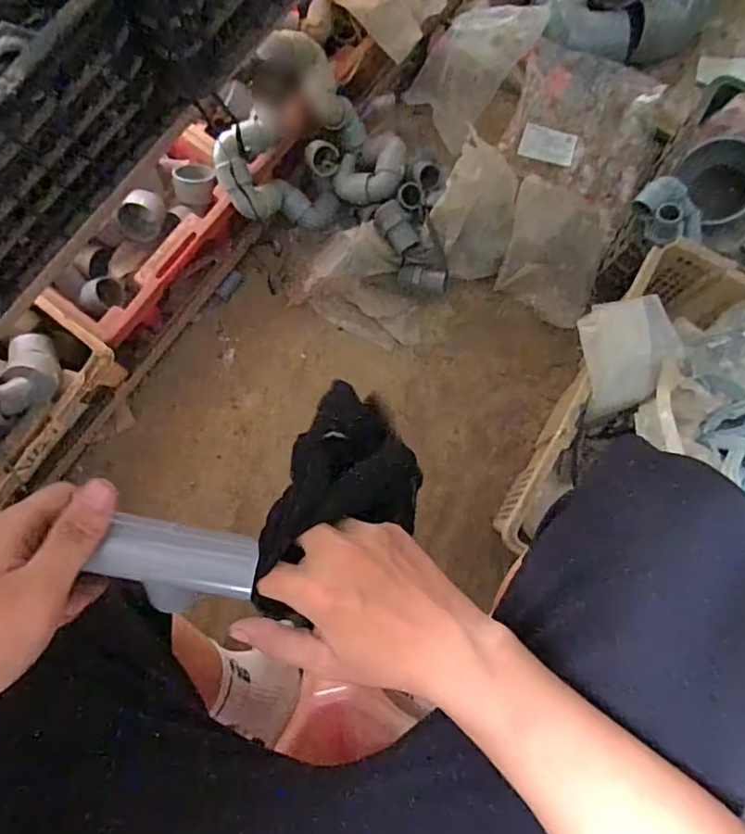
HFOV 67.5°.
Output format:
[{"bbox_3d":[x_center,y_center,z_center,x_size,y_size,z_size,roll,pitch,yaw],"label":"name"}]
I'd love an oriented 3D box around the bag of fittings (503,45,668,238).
[{"bbox_3d":[0.378,-0.510,1.020,0.278,0.100,0.242,14,102,-7],"label":"bag of fittings"}]

